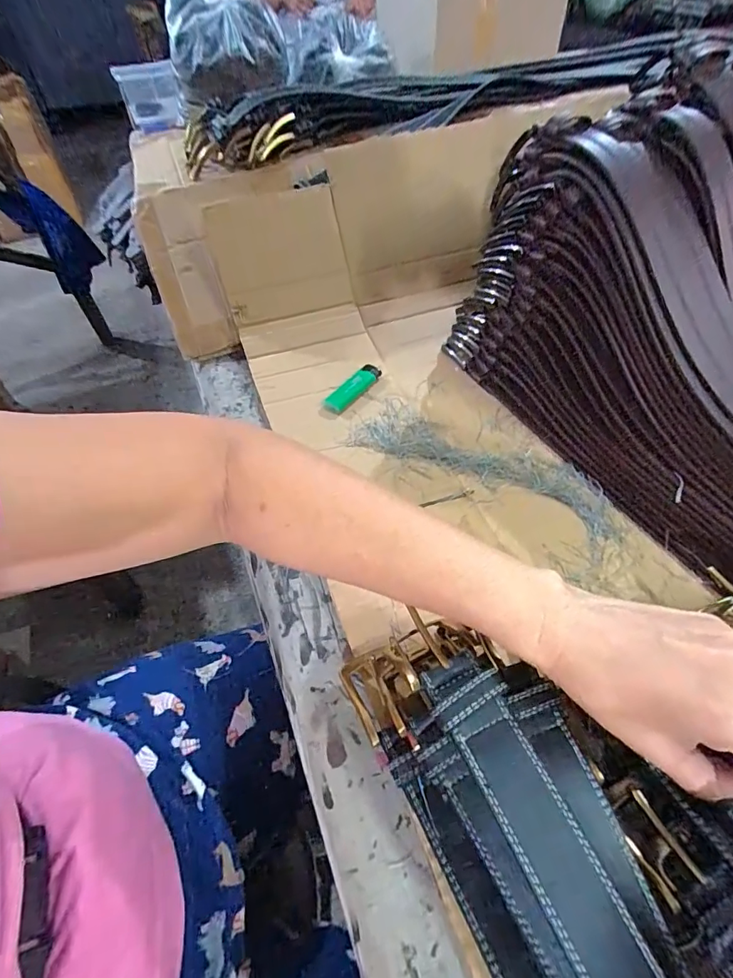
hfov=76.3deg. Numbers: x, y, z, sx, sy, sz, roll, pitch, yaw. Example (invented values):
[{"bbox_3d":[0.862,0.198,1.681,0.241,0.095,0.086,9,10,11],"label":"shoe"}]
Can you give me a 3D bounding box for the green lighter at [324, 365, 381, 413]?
[{"bbox_3d":[-0.013,-0.113,0.511,0.023,0.012,0.078,32,60,26],"label":"green lighter"}]

